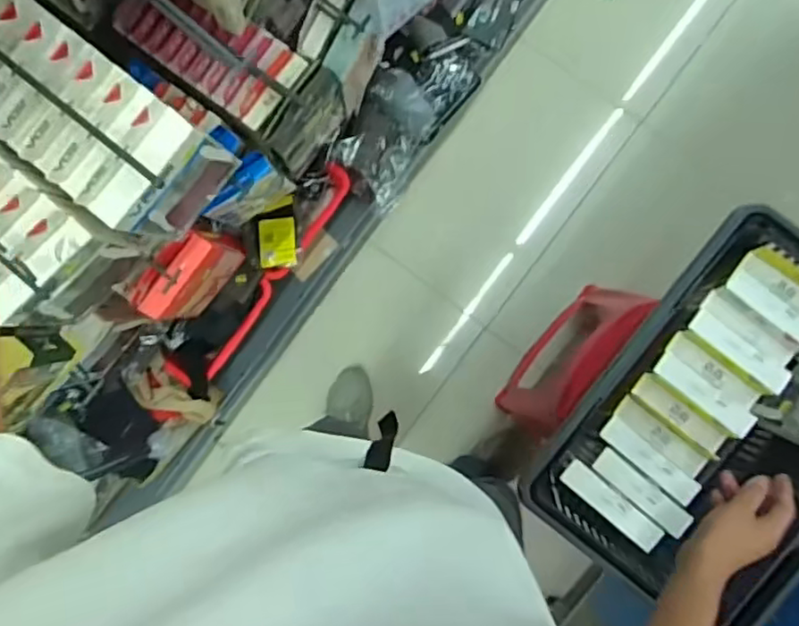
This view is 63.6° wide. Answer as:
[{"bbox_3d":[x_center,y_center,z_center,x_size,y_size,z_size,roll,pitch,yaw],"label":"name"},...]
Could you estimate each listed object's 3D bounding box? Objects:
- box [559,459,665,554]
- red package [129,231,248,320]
[{"bbox_3d":[0.271,0.245,0.813,0.143,0.033,0.034,40,90,4],"label":"box"},{"bbox_3d":[-0.317,-0.053,0.983,0.140,0.205,0.045,-44,86,1],"label":"red package"}]

